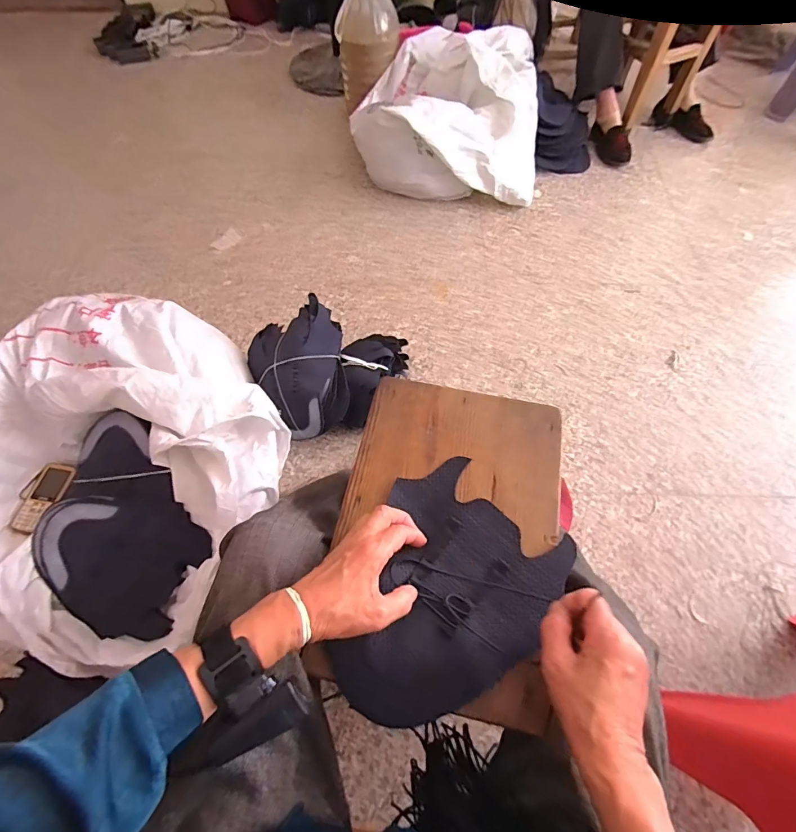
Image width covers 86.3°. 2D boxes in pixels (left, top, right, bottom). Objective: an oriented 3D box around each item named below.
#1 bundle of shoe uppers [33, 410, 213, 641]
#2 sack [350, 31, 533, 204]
[{"bbox_3d":[-0.446,0.182,0.716,0.251,0.090,0.332,20,80,-8],"label":"bundle of shoe uppers"},{"bbox_3d":[0.173,-0.942,1.323,0.567,0.255,0.495,12,63,7],"label":"sack"}]

